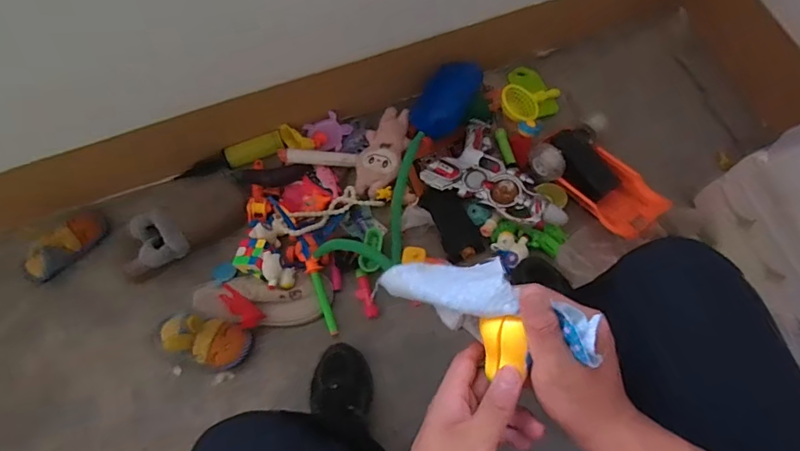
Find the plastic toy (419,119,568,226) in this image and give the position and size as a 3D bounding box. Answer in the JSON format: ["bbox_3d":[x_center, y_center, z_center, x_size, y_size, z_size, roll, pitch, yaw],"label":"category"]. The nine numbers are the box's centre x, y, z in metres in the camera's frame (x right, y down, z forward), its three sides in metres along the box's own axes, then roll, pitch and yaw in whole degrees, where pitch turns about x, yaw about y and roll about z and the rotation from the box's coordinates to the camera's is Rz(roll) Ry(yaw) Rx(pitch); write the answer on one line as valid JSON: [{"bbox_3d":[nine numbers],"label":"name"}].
[{"bbox_3d":[0.186,-0.079,0.886,0.160,0.050,0.252,-43,72,-13],"label":"plastic toy"}]

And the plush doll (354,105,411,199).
[{"bbox_3d":[-0.035,-0.148,0.963,0.090,0.043,0.192,14,70,9],"label":"plush doll"}]

